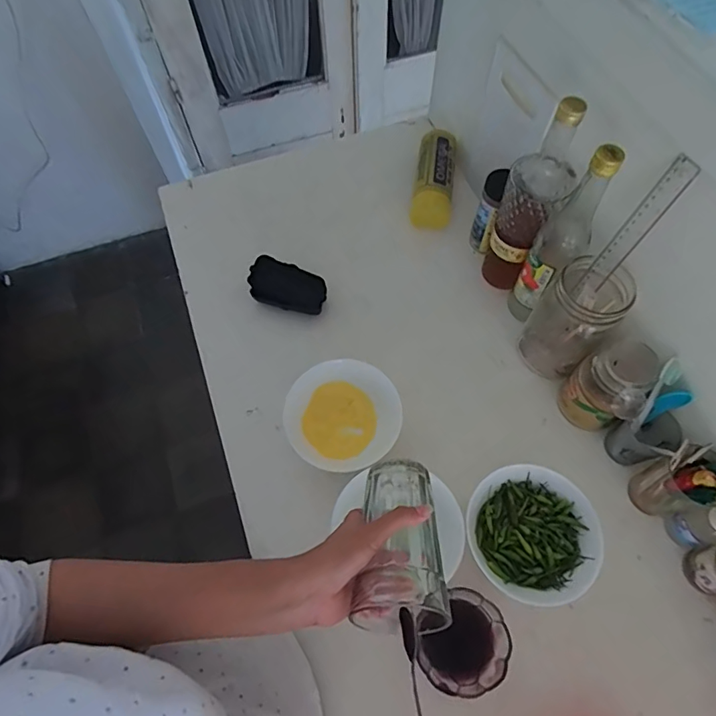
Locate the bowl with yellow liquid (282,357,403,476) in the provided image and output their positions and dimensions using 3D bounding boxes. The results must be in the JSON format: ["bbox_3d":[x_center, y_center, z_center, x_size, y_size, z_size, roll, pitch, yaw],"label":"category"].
[{"bbox_3d":[-0.018,0.071,0.614,0.135,0.044,0.144,-1,63,2],"label":"bowl with yellow liquid"}]

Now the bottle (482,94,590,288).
[{"bbox_3d":[0.218,-0.196,0.605,0.067,0.259,0.077,22,66,13],"label":"bottle"}]

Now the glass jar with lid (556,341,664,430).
[{"bbox_3d":[0.300,0.038,0.577,0.069,0.116,0.070,-1,63,2],"label":"glass jar with lid"}]

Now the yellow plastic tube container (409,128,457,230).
[{"bbox_3d":[0.127,-0.301,0.792,0.062,0.055,0.174,6,64,5],"label":"yellow plastic tube container"}]

